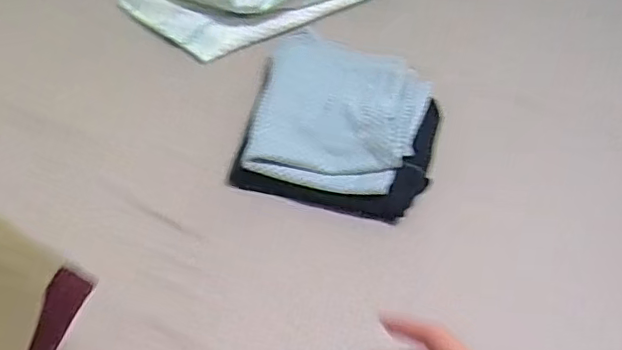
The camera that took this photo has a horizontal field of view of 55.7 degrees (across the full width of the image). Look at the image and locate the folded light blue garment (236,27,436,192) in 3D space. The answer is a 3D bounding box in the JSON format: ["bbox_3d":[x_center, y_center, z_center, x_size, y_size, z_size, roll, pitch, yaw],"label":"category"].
[{"bbox_3d":[0.040,-0.085,0.736,0.203,0.039,0.248,11,48,4],"label":"folded light blue garment"}]

